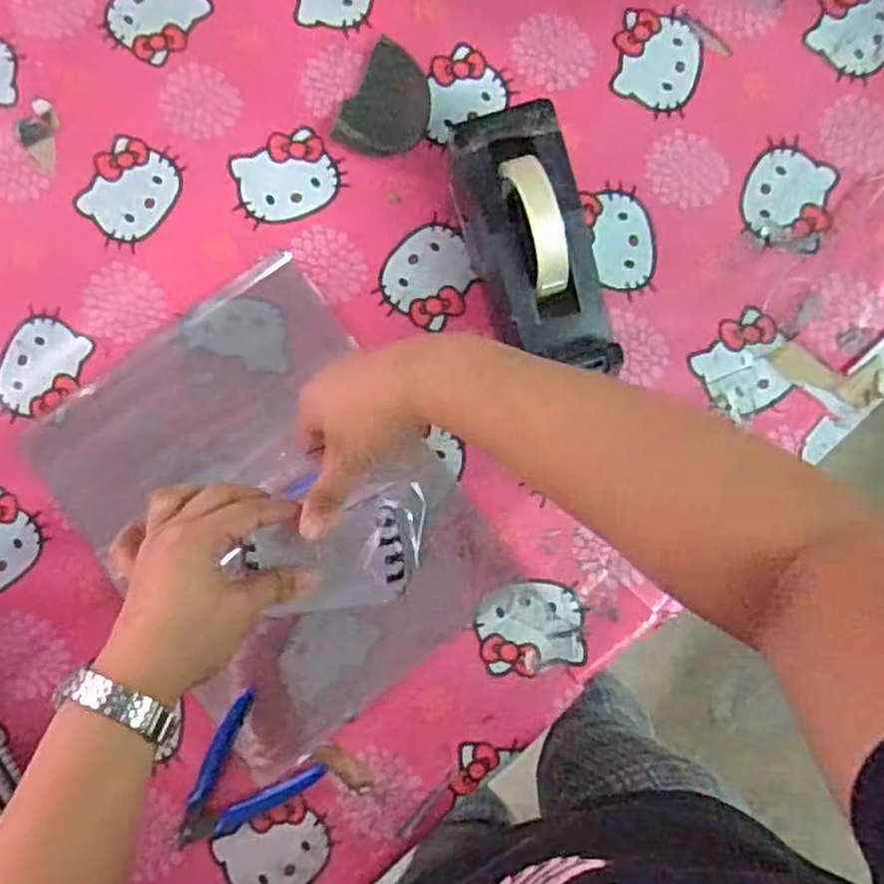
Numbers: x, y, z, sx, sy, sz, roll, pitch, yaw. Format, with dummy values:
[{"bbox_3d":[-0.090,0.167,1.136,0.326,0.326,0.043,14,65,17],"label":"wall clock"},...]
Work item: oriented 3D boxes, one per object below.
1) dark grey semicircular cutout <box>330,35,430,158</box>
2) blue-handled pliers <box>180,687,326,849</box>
[{"bbox_3d":[-0.041,-0.269,0.600,0.064,0.019,0.084,26,85,3],"label":"dark grey semicircular cutout"},{"bbox_3d":[-0.156,0.254,0.559,0.109,0.011,0.082,-44,85,-3],"label":"blue-handled pliers"}]

